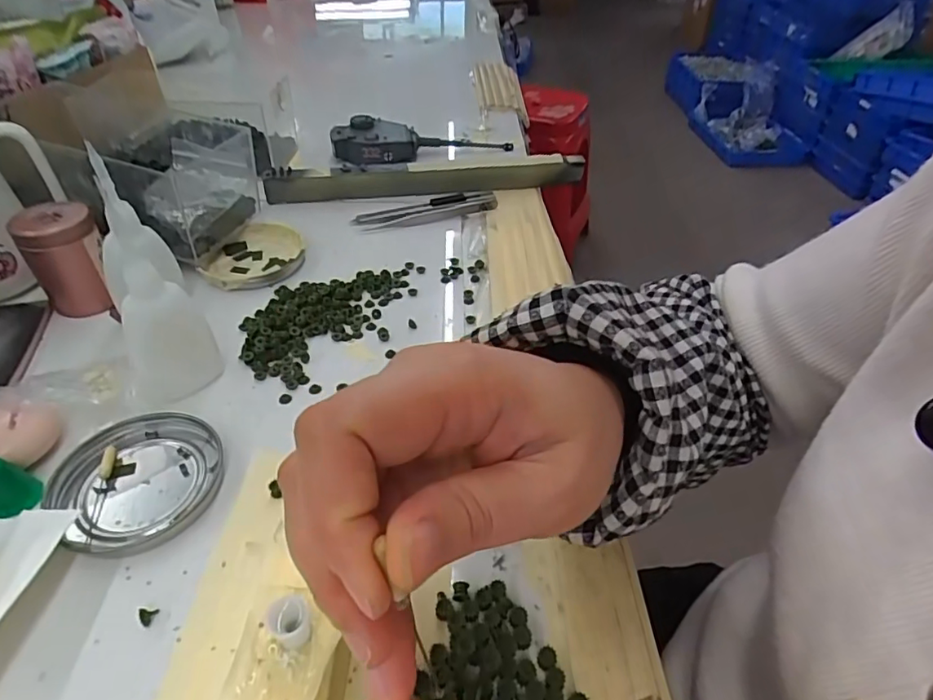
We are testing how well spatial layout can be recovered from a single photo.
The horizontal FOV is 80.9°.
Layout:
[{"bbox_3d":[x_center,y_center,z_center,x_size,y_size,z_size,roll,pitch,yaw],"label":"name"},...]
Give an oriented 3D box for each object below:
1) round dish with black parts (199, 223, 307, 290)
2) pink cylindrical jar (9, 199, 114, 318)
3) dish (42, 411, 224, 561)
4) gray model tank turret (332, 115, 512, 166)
[{"bbox_3d":[-0.163,-0.071,0.426,0.068,0.015,0.077,8,42,6],"label":"round dish with black parts"},{"bbox_3d":[-0.265,-0.060,0.364,0.042,0.072,0.044,2,42,-2],"label":"pink cylindrical jar"},{"bbox_3d":[-0.163,0.063,0.276,0.073,0.009,0.076,2,42,-2],"label":"dish"},{"bbox_3d":[-0.045,-0.225,0.578,0.188,0.033,0.048,-12,44,-17],"label":"gray model tank turret"}]

